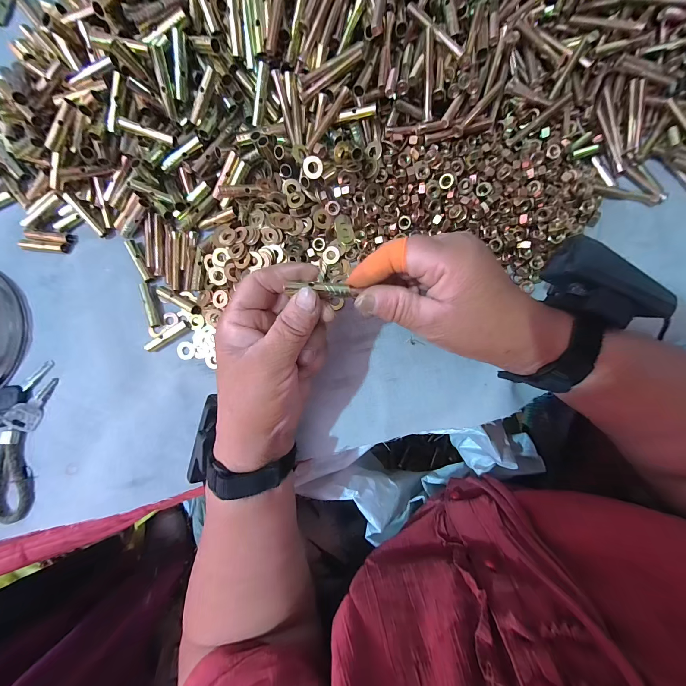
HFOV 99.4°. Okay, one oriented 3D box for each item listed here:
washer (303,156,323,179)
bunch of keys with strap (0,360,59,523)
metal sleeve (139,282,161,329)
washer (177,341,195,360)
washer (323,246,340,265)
[{"bbox_3d":[-0.025,-0.147,0.245,0.016,0.004,0.016,-3,114,7],"label":"washer"},{"bbox_3d":[-0.300,0.085,0.262,0.060,0.010,0.132,8,87,5],"label":"bunch of keys with strap"},{"bbox_3d":[-0.182,-0.036,0.273,0.008,0.007,0.043,-18,87,1],"label":"metal sleeve"},{"bbox_3d":[-0.148,0.007,0.273,0.014,0.004,0.017,-4,87,2],"label":"washer"},{"bbox_3d":[-0.011,-0.081,0.269,0.016,0.005,0.015,0,88,2],"label":"washer"}]

